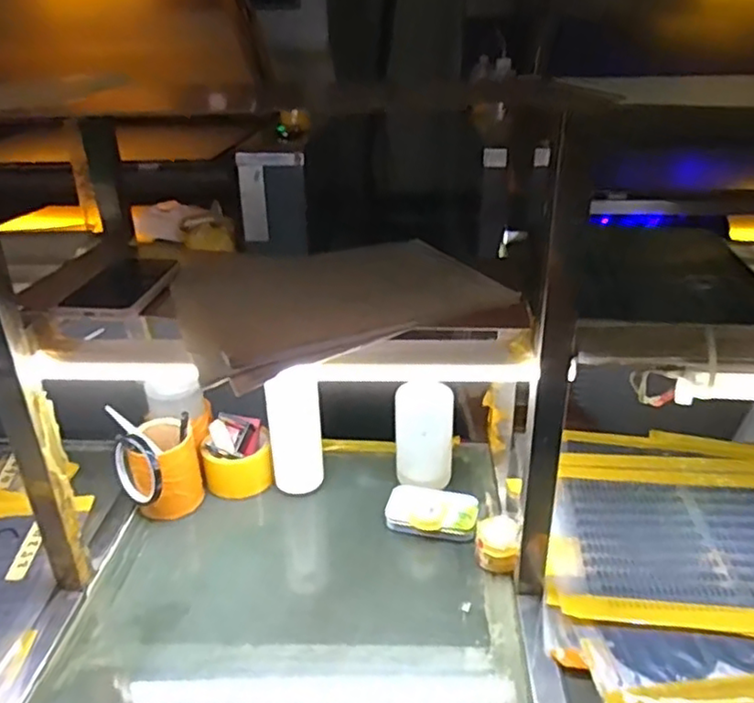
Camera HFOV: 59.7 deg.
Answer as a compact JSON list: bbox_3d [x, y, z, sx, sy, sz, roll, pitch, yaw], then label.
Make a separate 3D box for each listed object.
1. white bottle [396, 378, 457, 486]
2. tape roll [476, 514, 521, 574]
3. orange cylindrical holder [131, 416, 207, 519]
[{"bbox_3d":[0.060,0.112,0.847,0.075,0.145,0.044,2,29,4],"label":"white bottle"},{"bbox_3d":[0.141,0.227,0.771,0.048,0.049,0.058,5,29,9],"label":"tape roll"},{"bbox_3d":[-0.279,0.156,0.862,0.087,0.101,0.089,-19,34,-31],"label":"orange cylindrical holder"}]

